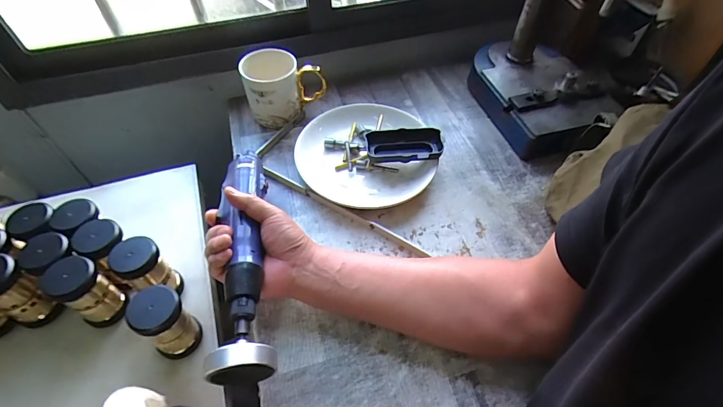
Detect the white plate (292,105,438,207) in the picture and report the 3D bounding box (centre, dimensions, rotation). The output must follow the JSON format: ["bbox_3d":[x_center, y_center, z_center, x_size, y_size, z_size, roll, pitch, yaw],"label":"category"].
[{"bbox_3d":[0.004,-0.074,0.554,0.198,0.039,0.179,-17,55,-13],"label":"white plate"}]

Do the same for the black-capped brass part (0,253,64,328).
[{"bbox_3d":[-0.361,0.095,0.395,0.041,0.095,0.044,0,53,-1],"label":"black-capped brass part"}]

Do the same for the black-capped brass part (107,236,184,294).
[{"bbox_3d":[-0.230,0.075,0.409,0.041,0.087,0.043,0,53,-1],"label":"black-capped brass part"}]

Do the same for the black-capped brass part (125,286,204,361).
[{"bbox_3d":[-0.195,0.122,0.380,0.039,0.091,0.047,30,58,20],"label":"black-capped brass part"}]

